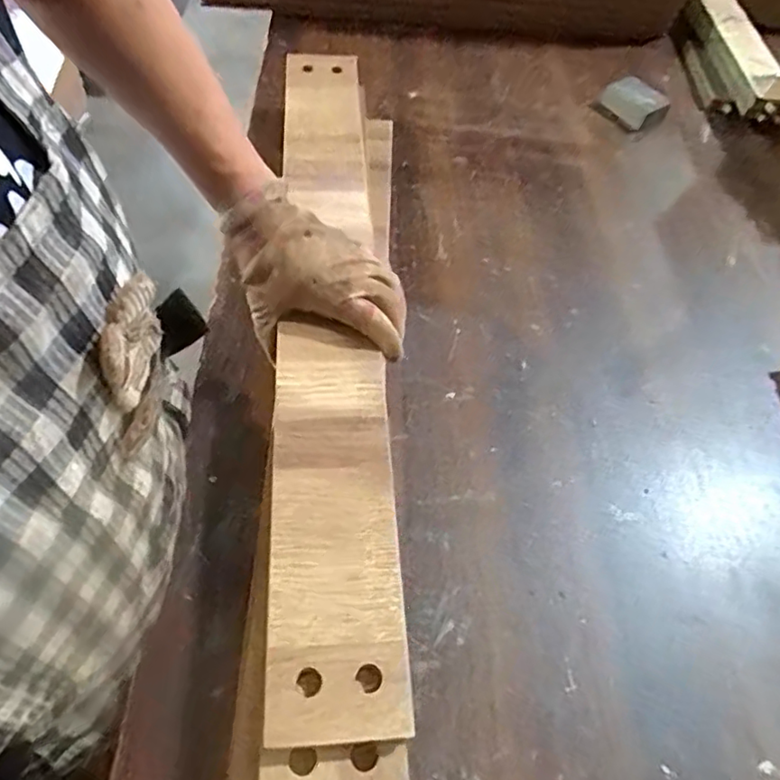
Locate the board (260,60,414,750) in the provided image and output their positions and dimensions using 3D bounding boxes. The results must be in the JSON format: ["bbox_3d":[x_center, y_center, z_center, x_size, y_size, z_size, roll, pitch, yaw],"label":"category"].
[{"bbox_3d":[-0.050,-0.089,0.490,0.076,0.014,0.641,-2,55,-5],"label":"board"}]

